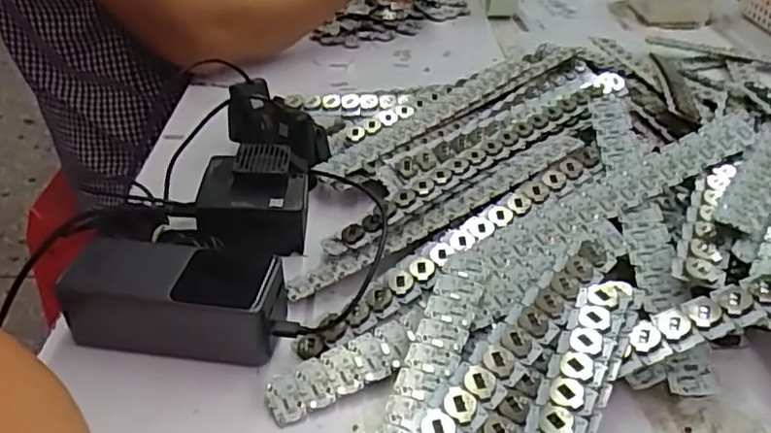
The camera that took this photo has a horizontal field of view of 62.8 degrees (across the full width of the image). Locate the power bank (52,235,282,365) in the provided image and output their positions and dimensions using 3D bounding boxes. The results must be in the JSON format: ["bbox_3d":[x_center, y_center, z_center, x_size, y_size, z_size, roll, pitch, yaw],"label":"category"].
[{"bbox_3d":[-0.130,0.049,0.397,0.130,0.052,0.054,5,37,8],"label":"power bank"}]

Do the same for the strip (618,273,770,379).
[{"bbox_3d":[0.226,0.038,0.353,0.202,0.009,0.026,-22,38,2],"label":"strip"}]

